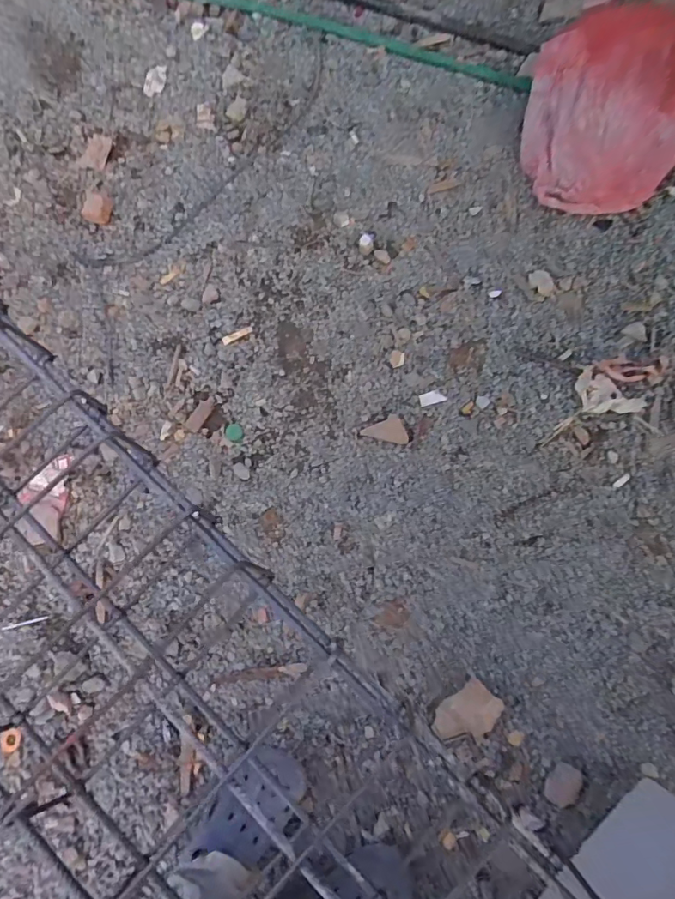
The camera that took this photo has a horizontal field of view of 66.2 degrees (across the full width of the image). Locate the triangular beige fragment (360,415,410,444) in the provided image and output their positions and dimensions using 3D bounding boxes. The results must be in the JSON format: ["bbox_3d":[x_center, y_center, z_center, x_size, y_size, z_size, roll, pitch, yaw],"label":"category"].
[{"bbox_3d":[0.085,-0.039,0.901,0.081,0.004,0.045,13,79,4],"label":"triangular beige fragment"}]

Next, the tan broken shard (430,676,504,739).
[{"bbox_3d":[0.204,0.418,0.809,0.106,0.008,0.074,-37,80,-6],"label":"tan broken shard"}]

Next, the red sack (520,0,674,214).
[{"bbox_3d":[0.459,-0.576,0.876,0.242,0.159,0.295,0,78,1],"label":"red sack"}]

